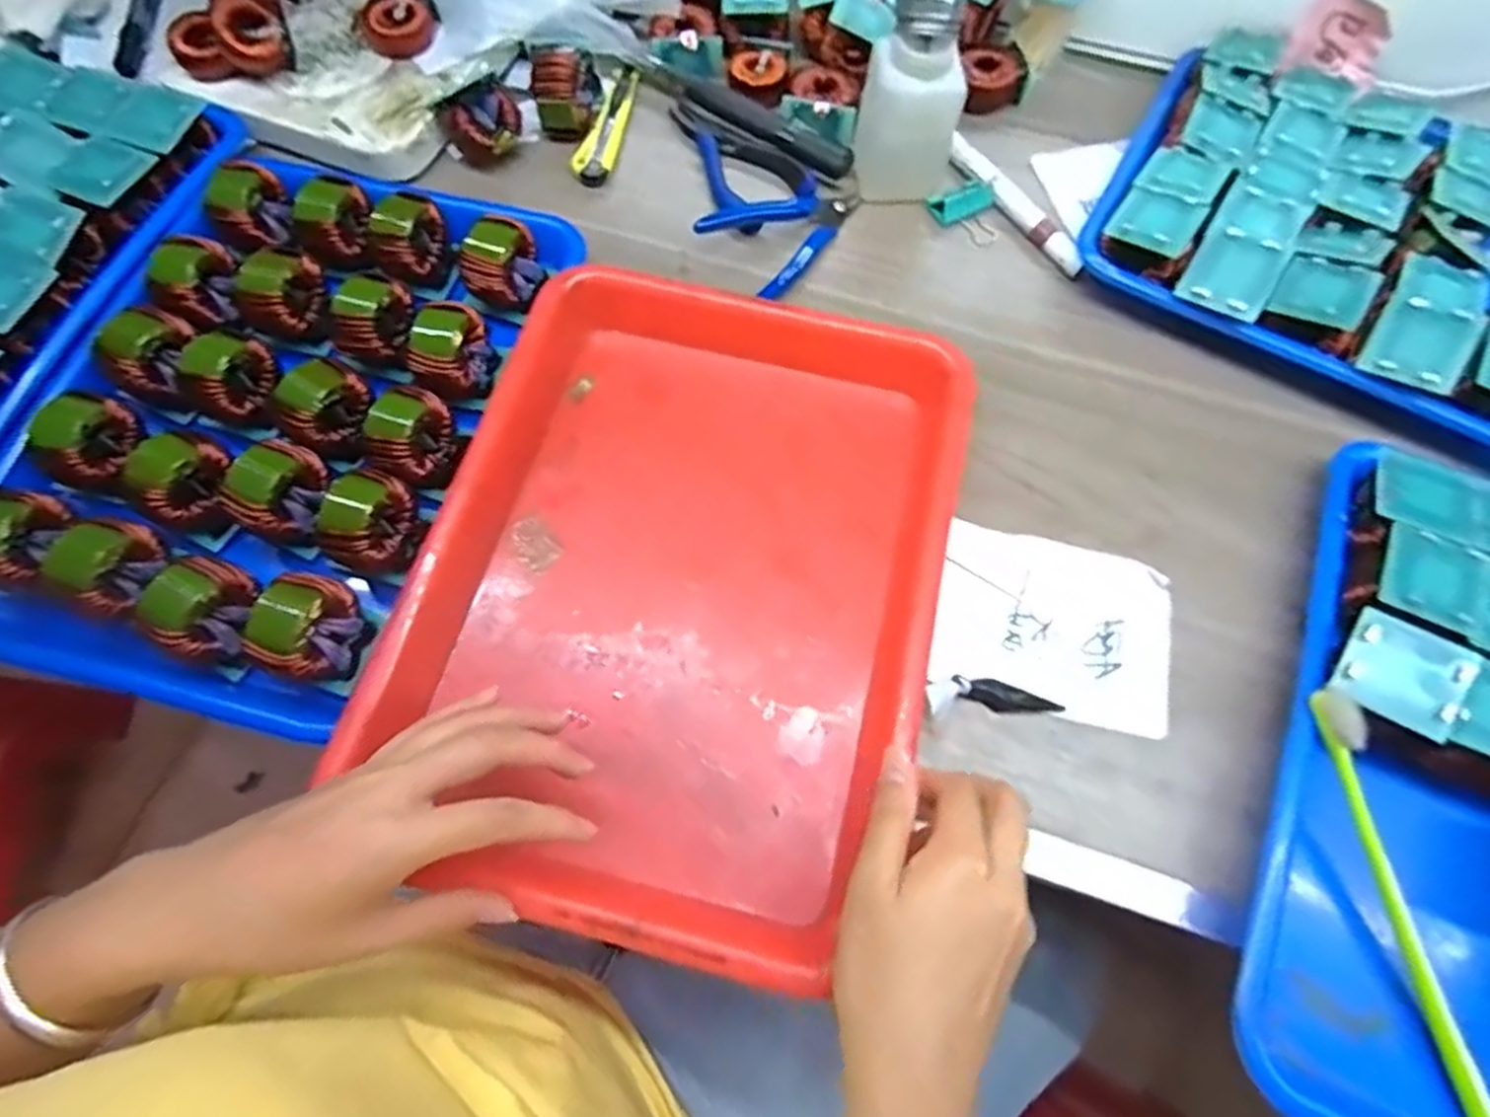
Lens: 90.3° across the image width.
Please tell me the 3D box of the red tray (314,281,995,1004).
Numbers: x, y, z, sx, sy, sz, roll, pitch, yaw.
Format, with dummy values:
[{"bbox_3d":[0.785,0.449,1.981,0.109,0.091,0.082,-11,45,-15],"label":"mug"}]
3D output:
[{"bbox_3d":[-0.031,0.007,0.383,0.246,0.047,0.331,15,68,5],"label":"red tray"}]

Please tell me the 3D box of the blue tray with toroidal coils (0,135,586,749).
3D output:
[{"bbox_3d":[-0.258,-0.087,0.402,0.239,0.044,0.327,14,68,5],"label":"blue tray with toroidal coils"}]

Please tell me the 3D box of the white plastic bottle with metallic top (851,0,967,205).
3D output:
[{"bbox_3d":[0.104,-0.288,0.458,0.058,0.098,0.049,4,67,1],"label":"white plastic bottle with metallic top"}]

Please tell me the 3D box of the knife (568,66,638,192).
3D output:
[{"bbox_3d":[-0.094,-0.306,0.524,0.023,0.016,0.106,14,68,5],"label":"knife"}]

